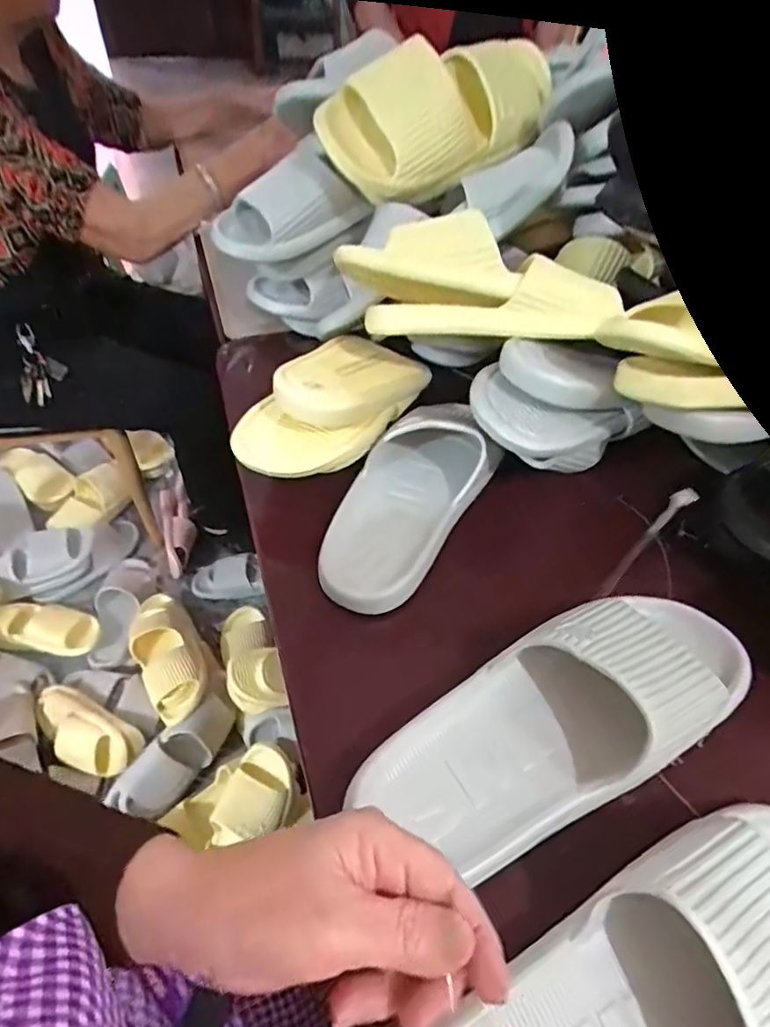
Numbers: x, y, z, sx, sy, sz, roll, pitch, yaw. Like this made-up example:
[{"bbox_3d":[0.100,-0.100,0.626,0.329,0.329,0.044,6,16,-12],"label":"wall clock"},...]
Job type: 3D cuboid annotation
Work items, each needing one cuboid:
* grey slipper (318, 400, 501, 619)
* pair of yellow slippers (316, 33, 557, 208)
[{"bbox_3d":[0.014,-0.004,0.484,0.102,0.063,0.194,24,63,15],"label":"grey slipper"},{"bbox_3d":[0.057,-0.408,0.607,0.272,0.125,0.080,-32,22,-24],"label":"pair of yellow slippers"}]

